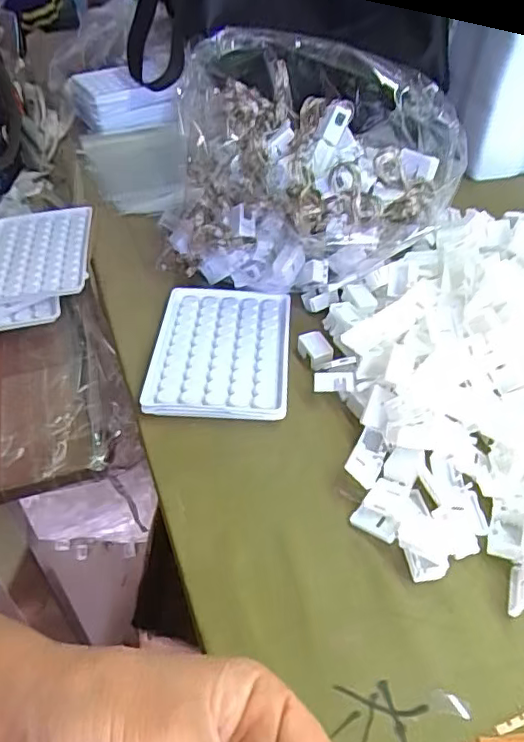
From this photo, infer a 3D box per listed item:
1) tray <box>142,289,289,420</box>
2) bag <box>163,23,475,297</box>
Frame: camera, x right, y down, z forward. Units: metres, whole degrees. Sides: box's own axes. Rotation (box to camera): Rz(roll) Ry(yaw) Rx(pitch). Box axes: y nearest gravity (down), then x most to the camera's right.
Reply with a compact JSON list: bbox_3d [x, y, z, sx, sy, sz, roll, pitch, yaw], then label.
[{"bbox_3d":[-0.028,-0.016,0.425,0.093,0.017,0.127,2,45,3],"label":"tray"},{"bbox_3d":[0.042,-0.161,0.462,0.216,0.139,0.180,16,47,16],"label":"bag"}]

